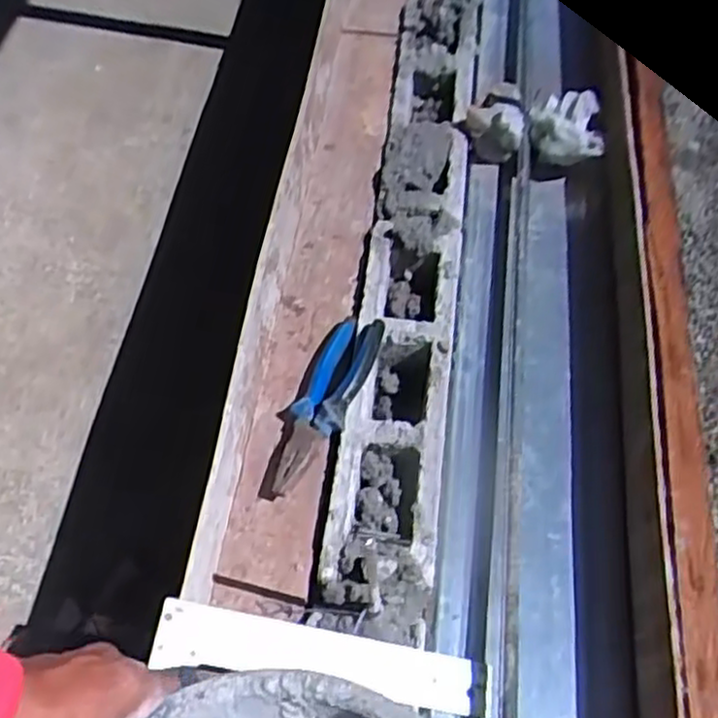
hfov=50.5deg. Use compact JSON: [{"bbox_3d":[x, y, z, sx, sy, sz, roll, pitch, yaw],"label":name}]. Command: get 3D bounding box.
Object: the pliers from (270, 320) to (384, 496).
[{"bbox_3d":[-0.031,0.041,0.700,0.054,0.033,0.184,19,61,11],"label":"pliers"}]

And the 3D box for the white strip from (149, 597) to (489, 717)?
[{"bbox_3d":[-0.023,0.221,0.558,0.246,0.012,0.043,14,59,-8],"label":"white strip"}]

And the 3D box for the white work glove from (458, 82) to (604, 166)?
[{"bbox_3d":[0.183,-0.247,0.812,0.142,0.044,0.092,10,60,7],"label":"white work glove"}]

